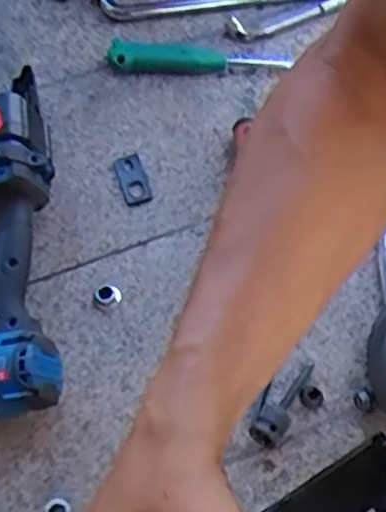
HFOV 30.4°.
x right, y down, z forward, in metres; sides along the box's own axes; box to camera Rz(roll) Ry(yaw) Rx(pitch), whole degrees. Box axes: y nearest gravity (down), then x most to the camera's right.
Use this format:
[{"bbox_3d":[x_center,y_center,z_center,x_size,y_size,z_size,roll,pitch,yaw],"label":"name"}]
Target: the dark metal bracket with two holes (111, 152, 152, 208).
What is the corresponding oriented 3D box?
[{"bbox_3d":[-0.057,-0.071,0.659,0.026,0.008,0.055,-18,65,-7],"label":"dark metal bracket with two holes"}]

